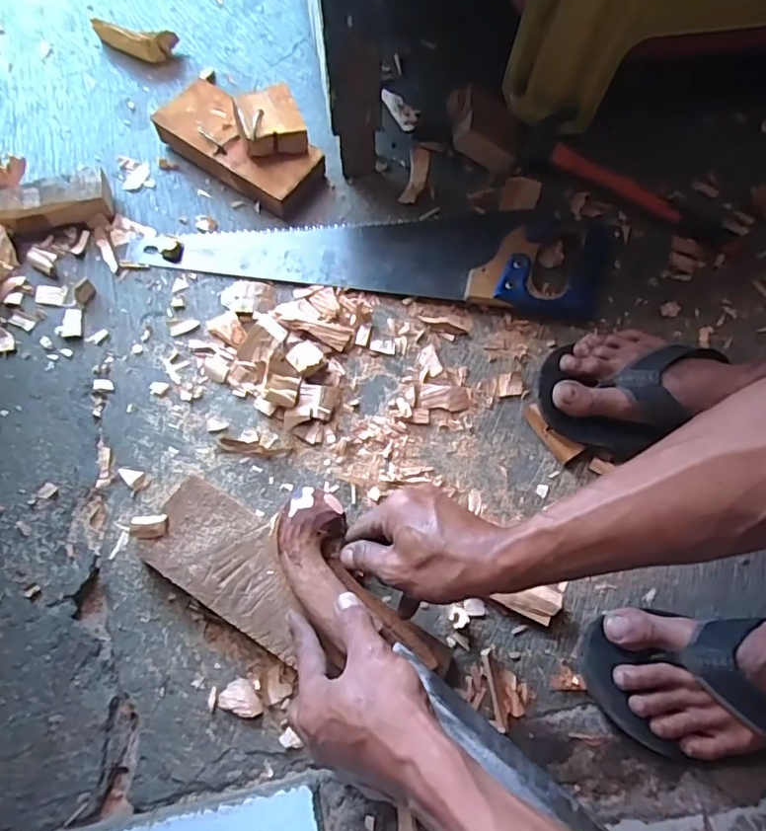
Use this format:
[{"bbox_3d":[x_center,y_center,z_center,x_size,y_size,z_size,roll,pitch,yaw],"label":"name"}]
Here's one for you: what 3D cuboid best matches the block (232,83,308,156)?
[{"bbox_3d":[-0.118,-0.308,0.594,0.061,0.031,0.064,-17,73,-8],"label":"block"}]

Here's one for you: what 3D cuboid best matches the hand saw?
[{"bbox_3d":[-0.009,-0.181,0.598,0.492,0.025,0.114,5,72,-1],"label":"hand saw"}]

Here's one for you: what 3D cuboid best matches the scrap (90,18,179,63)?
[{"bbox_3d":[-0.298,-0.449,0.676,0.104,0.025,0.028,14,72,2],"label":"scrap"}]

